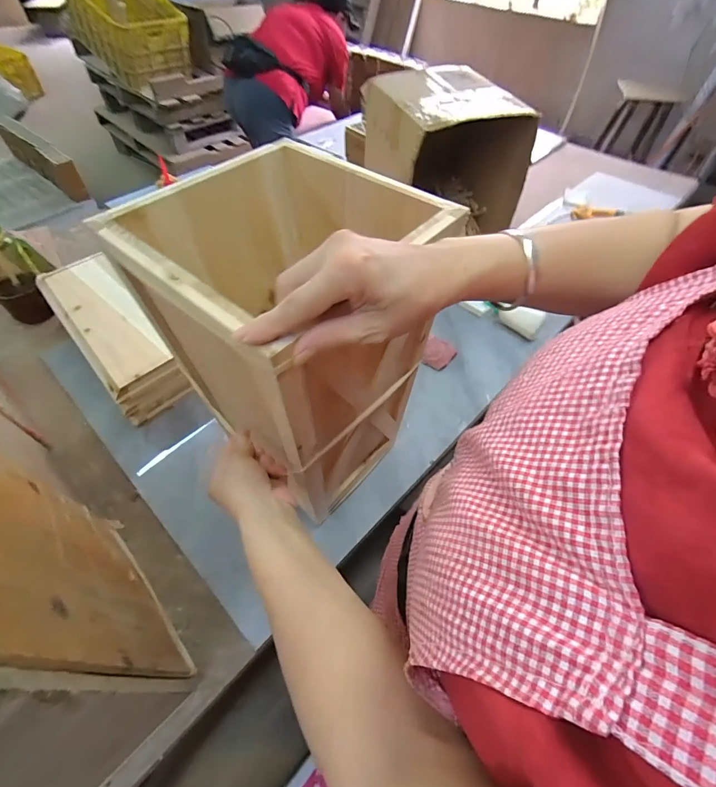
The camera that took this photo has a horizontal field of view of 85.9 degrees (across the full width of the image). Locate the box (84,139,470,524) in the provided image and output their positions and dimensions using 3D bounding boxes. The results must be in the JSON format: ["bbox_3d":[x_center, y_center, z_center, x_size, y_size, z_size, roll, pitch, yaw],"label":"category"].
[{"bbox_3d":[-0.075,-0.046,0.523,0.248,0.407,0.252,34,59,21],"label":"box"}]

